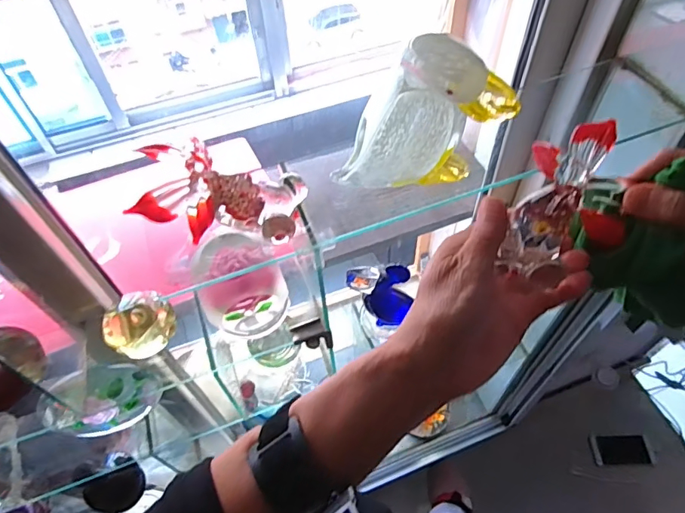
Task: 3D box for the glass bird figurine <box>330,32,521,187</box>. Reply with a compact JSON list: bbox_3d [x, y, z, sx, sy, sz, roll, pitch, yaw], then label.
[{"bbox_3d":[0.056,-0.097,0.330,0.107,0.119,0.047,16,57,13],"label":"glass bird figurine"}]

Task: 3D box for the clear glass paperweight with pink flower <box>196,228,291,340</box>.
[{"bbox_3d":[-0.093,0.030,0.436,0.077,0.080,0.065,-30,59,-17],"label":"clear glass paperweight with pink flower"}]

